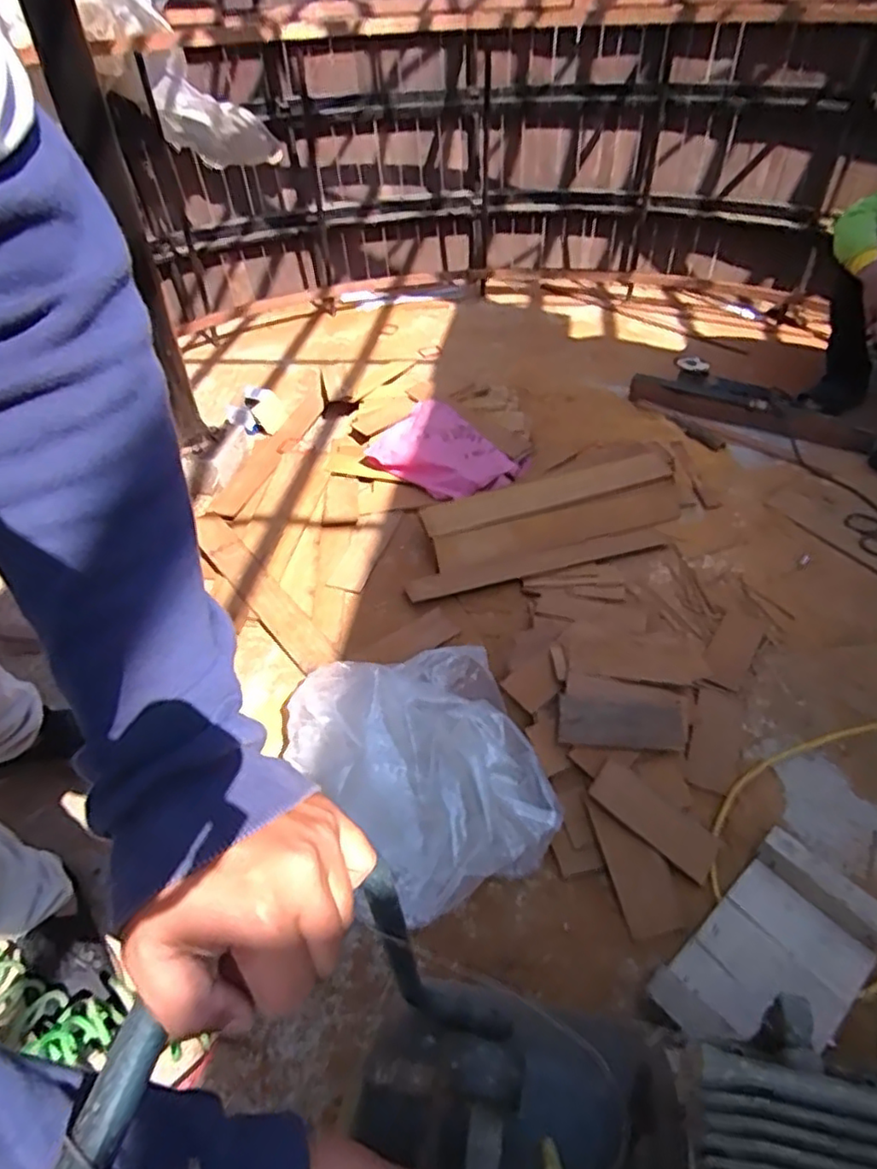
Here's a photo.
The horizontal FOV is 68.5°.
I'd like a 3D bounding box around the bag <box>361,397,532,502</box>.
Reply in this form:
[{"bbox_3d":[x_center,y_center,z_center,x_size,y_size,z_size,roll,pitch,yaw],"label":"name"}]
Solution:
[{"bbox_3d":[0.022,-0.327,1.620,0.362,0.106,0.250,26,51,26],"label":"bag"}]

